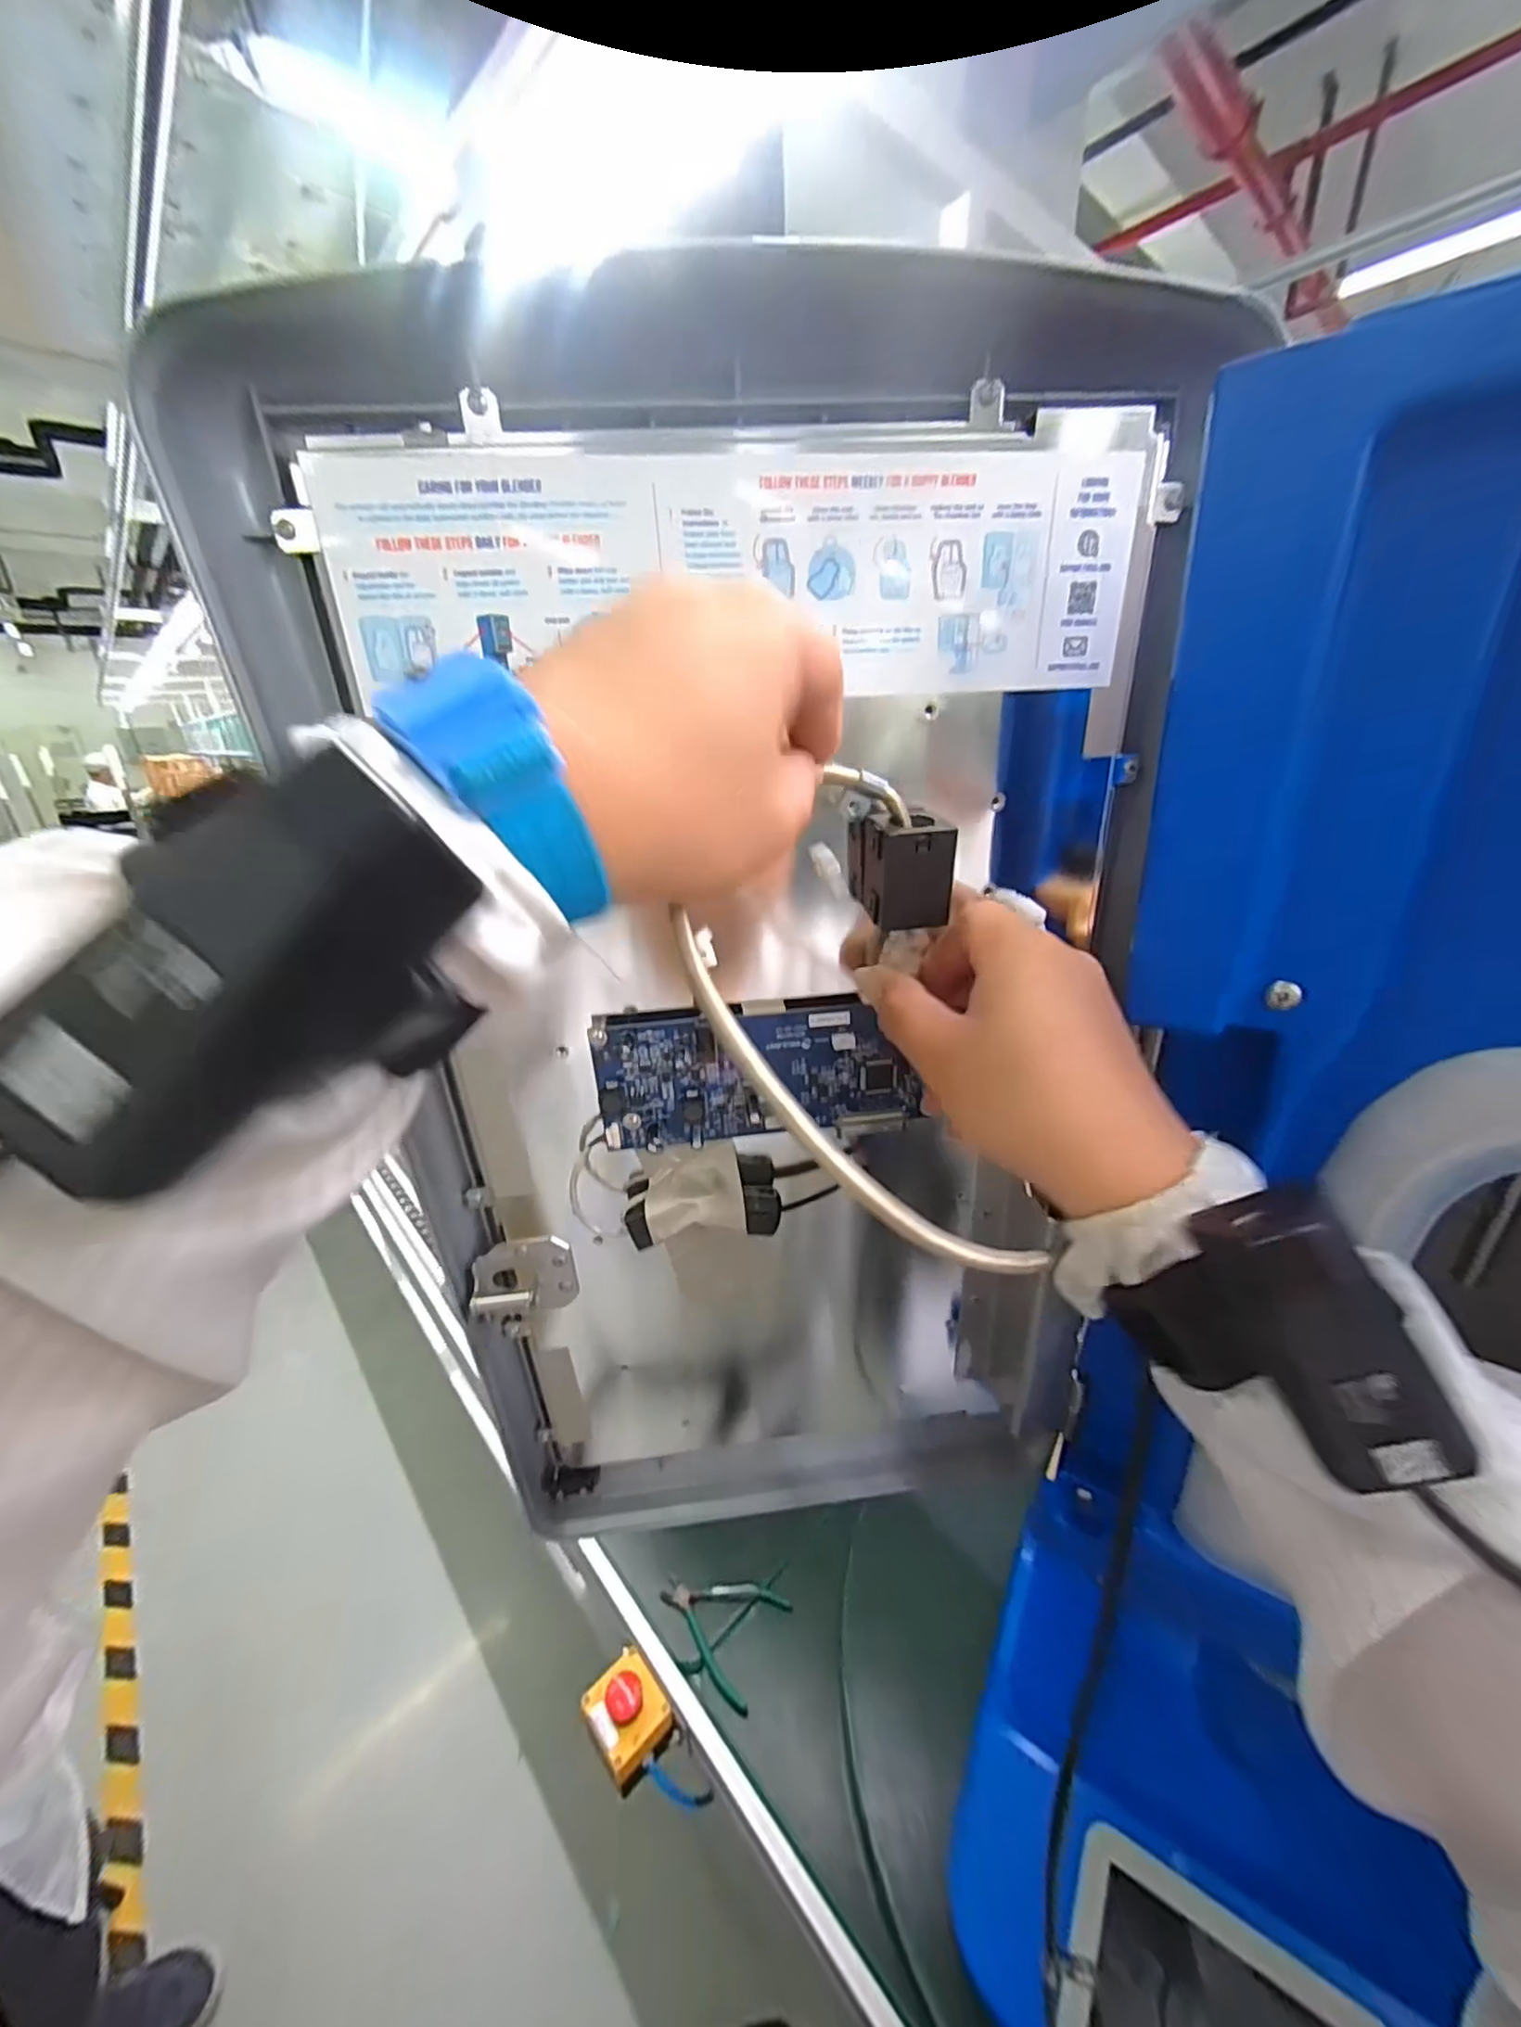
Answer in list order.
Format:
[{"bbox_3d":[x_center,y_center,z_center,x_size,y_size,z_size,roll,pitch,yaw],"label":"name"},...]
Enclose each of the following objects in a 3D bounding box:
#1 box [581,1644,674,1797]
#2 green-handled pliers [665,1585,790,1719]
[{"bbox_3d":[-0.147,0.781,0.735,0.078,0.075,0.083,-20,28,-36],"label":"box"},{"bbox_3d":[-0.048,0.710,0.781,0.135,0.022,0.104,12,26,31],"label":"green-handled pliers"}]

